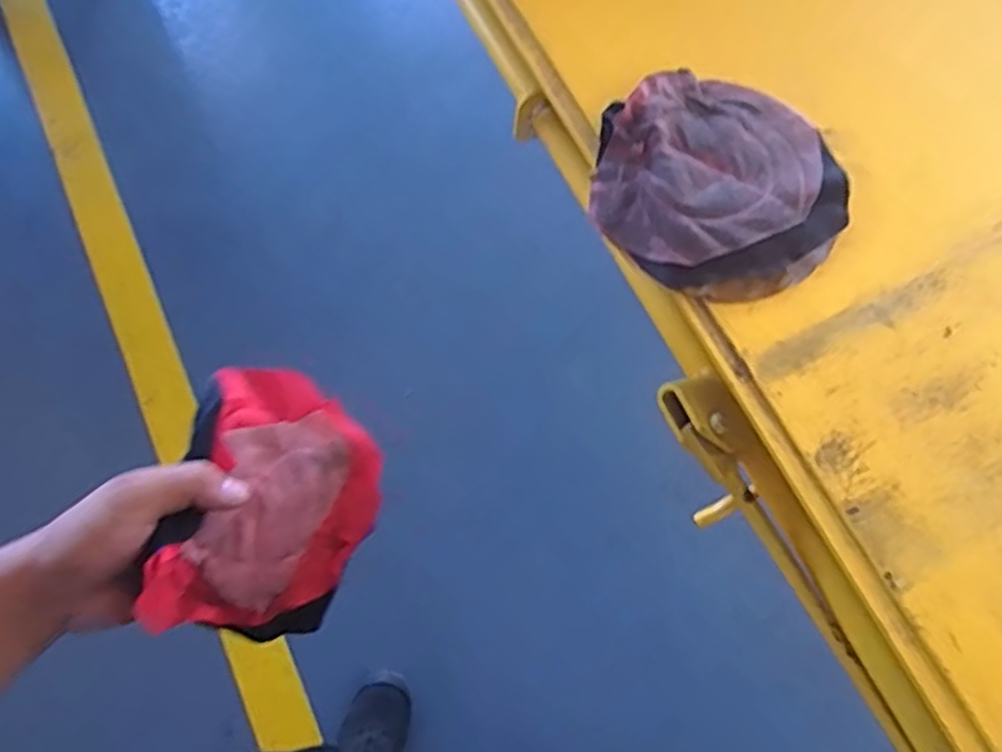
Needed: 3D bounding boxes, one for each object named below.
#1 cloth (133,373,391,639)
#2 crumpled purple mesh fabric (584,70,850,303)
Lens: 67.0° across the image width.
[{"bbox_3d":[-0.138,0.080,0.469,0.139,0.045,0.155,25,76,-36],"label":"cloth"},{"bbox_3d":[0.146,-0.129,0.497,0.157,0.028,0.157,1,69,-2],"label":"crumpled purple mesh fabric"}]

